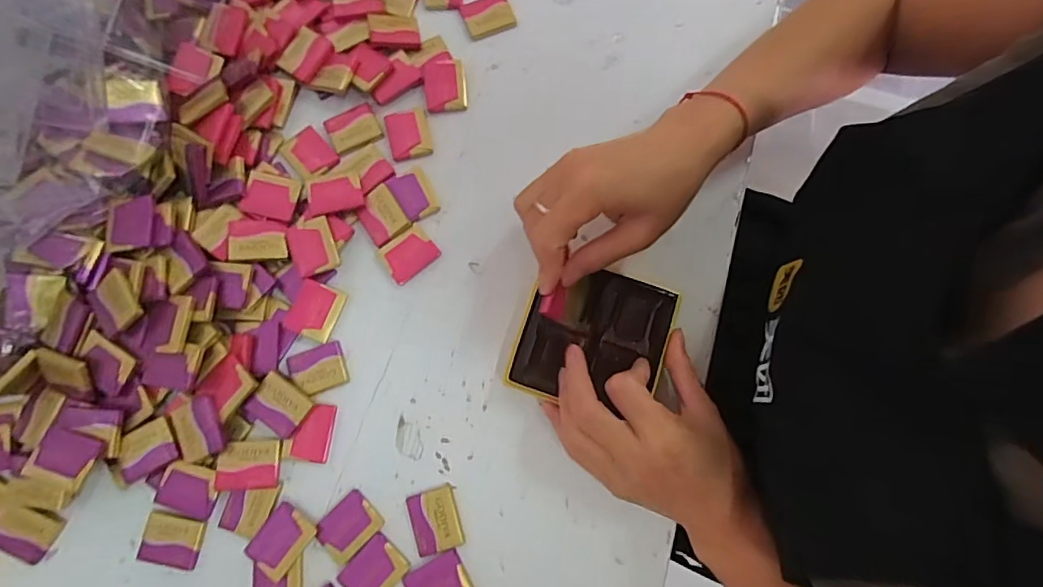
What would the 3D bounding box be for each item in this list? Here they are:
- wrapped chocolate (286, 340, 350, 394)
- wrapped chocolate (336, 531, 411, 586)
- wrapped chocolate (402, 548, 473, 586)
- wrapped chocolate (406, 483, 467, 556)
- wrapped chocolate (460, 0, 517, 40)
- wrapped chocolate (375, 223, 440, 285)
[{"bbox_3d":[-0.146,0.054,0.365,0.040,0.004,0.032,-19,80,-5],"label":"wrapped chocolate"},{"bbox_3d":[-0.098,0.184,0.338,0.033,0.004,0.041,41,81,7],"label":"wrapped chocolate"},{"bbox_3d":[-0.055,0.192,0.336,0.038,0.004,0.034,-27,80,-6],"label":"wrapped chocolate"},{"bbox_3d":[-0.058,0.153,0.346,0.032,0.005,0.039,-15,79,-4],"label":"wrapped chocolate"},{"bbox_3d":[-0.027,-0.228,0.419,0.040,0.004,0.034,-21,80,-5],"label":"wrapped chocolate"},{"bbox_3d":[-0.085,-0.030,0.382,0.039,0.005,0.032,-37,81,-8],"label":"wrapped chocolate"}]

